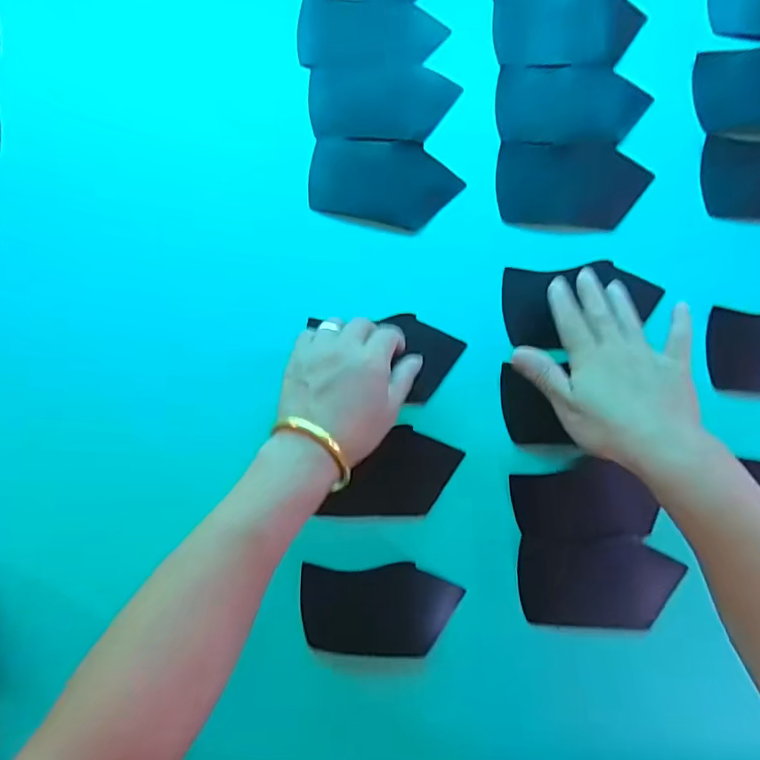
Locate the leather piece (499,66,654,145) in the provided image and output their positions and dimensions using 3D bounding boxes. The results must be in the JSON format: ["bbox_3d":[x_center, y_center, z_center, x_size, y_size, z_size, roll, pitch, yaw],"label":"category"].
[{"bbox_3d":[0.171,-0.248,0.458,0.129,0.006,0.072,3,85,3],"label":"leather piece"}]

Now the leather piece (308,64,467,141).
[{"bbox_3d":[0.002,-0.253,0.462,0.131,0.004,0.072,1,85,3],"label":"leather piece"}]

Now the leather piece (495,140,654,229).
[{"bbox_3d":[0.168,-0.173,0.452,0.126,0.009,0.072,4,90,5],"label":"leather piece"}]

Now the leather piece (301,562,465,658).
[{"bbox_3d":[0.000,0.191,0.424,0.128,0.005,0.074,0,90,1],"label":"leather piece"}]

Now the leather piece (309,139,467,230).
[{"bbox_3d":[0.003,-0.178,0.459,0.131,0.004,0.071,12,91,3],"label":"leather piece"}]

